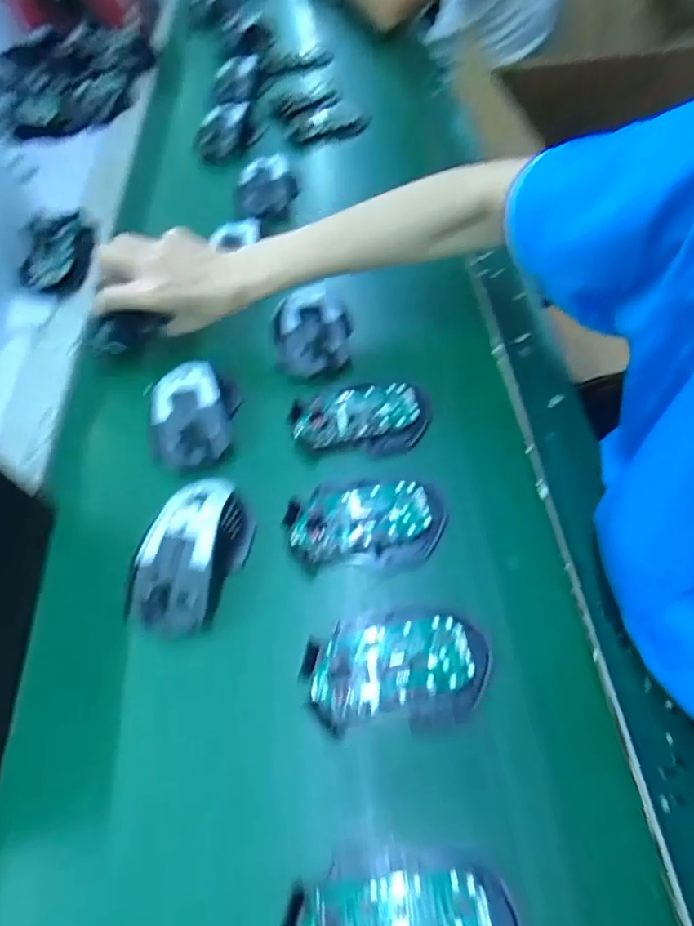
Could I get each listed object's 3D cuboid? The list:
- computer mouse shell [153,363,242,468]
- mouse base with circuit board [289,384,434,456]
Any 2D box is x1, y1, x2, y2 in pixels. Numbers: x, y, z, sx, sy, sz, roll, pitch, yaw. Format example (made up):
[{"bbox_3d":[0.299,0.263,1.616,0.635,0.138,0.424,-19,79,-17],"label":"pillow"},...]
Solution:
[{"bbox_3d":[-0.132,-0.046,0.437,0.076,0.029,0.106,-16,59,-2],"label":"computer mouse shell"},{"bbox_3d":[0.011,-0.040,0.439,0.115,0.012,0.065,-2,59,6],"label":"mouse base with circuit board"}]

